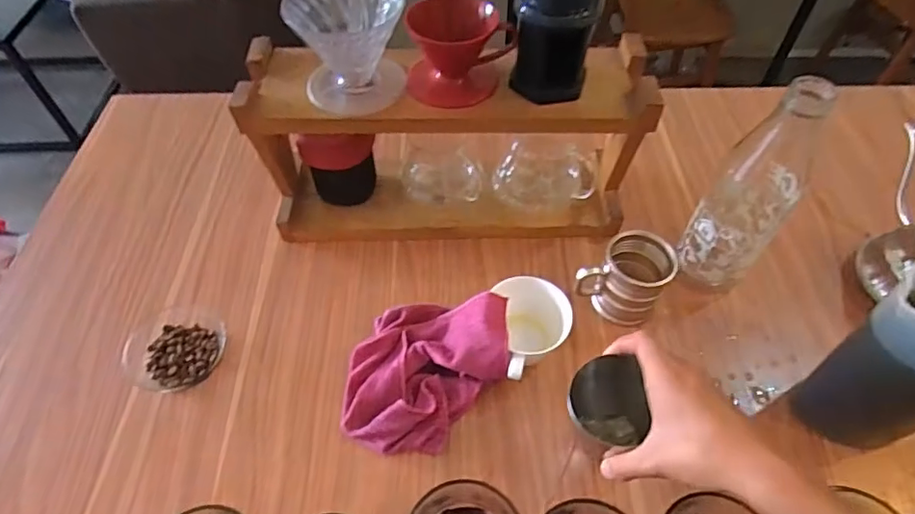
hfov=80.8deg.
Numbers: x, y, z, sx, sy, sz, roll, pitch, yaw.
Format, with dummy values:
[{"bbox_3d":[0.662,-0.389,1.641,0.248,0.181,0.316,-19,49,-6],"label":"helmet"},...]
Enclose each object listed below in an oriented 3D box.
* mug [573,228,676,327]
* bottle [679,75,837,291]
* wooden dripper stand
[{"bbox_3d":[0.187,0.023,0.608,0.094,0.094,0.063,16,56,12],"label":"mug"},{"bbox_3d":[0.313,-0.065,0.567,0.091,0.257,0.071,-35,61,-22],"label":"bottle"},{"bbox_3d":[-0.010,-0.128,0.645,0.426,0.212,0.119,-1,54,0],"label":"wooden dripper stand"}]

